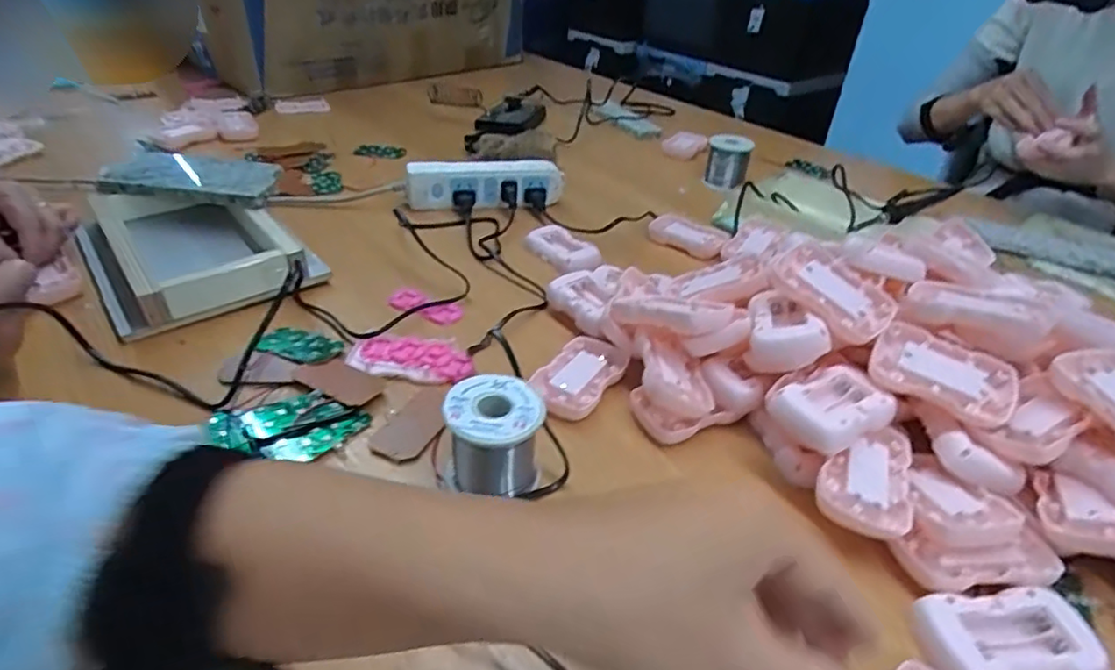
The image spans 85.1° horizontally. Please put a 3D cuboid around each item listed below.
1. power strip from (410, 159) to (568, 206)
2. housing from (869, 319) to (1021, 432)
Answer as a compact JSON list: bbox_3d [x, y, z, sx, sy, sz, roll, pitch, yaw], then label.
[{"bbox_3d":[-0.088,-0.189,0.762,0.197,0.053,0.035,-5,37,-12],"label":"power strip"},{"bbox_3d":[0.267,0.028,0.421,0.089,0.015,0.058,30,60,22],"label":"housing"}]

